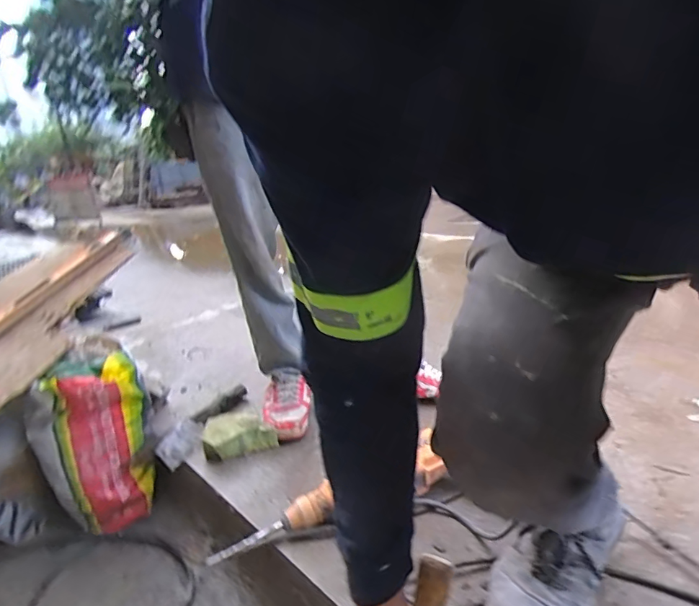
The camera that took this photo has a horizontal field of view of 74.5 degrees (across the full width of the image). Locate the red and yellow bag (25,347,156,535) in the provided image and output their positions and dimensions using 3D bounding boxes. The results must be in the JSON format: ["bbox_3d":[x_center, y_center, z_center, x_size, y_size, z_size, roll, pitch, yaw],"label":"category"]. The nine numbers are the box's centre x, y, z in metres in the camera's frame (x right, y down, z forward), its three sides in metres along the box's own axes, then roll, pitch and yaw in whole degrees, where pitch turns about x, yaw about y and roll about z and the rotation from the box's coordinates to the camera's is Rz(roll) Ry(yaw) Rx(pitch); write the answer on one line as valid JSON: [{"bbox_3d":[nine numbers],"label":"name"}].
[{"bbox_3d":[-0.539,0.298,0.996,0.167,0.364,0.170,2,20,26],"label":"red and yellow bag"}]

